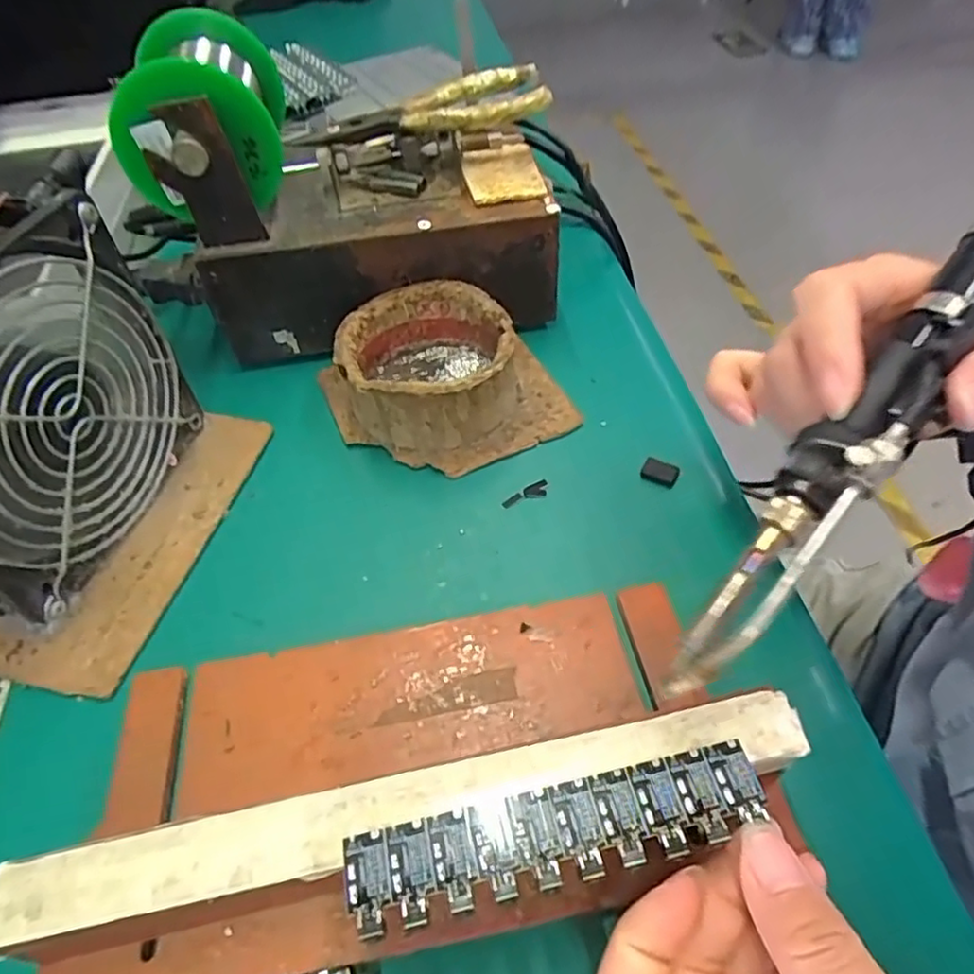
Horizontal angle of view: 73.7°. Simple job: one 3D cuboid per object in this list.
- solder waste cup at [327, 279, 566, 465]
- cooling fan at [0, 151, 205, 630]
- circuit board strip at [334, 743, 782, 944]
[{"bbox_3d":[-0.029,-0.059,0.318,0.078,0.042,0.080,-2,50,3],"label":"solder waste cup"},{"bbox_3d":[-0.165,-0.026,0.244,0.028,0.126,0.122,6,50,9],"label":"cooling fan"},{"bbox_3d":[0.019,0.088,0.166,0.107,0.004,0.023,-12,50,-6],"label":"circuit board strip"}]

